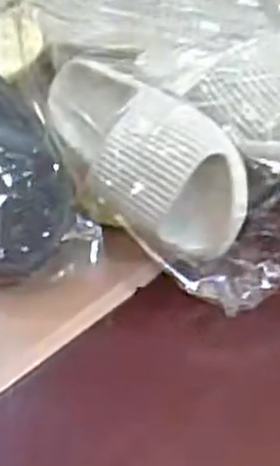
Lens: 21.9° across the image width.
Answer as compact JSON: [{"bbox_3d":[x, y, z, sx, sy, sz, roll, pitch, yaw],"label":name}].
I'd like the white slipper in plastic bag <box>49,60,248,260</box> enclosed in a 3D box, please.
[{"bbox_3d":[-0.001,-0.078,0.631,0.106,0.092,0.238,-17,40,-14],"label":"white slipper in plastic bag"}]

